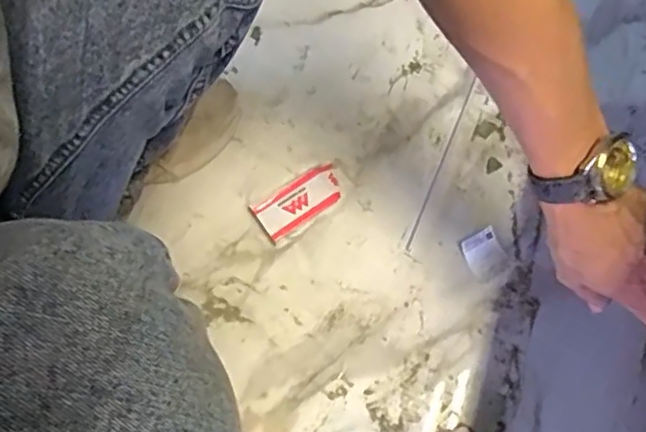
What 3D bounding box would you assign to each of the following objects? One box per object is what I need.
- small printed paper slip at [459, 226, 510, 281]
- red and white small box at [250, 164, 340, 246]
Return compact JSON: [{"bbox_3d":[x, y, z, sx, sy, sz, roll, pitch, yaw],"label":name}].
[{"bbox_3d":[0.172,0.041,0.659,0.041,0.007,0.047,-27,72,-9],"label":"small printed paper slip"},{"bbox_3d":[-0.024,-0.016,0.668,0.105,0.026,0.048,-34,73,-11],"label":"red and white small box"}]

